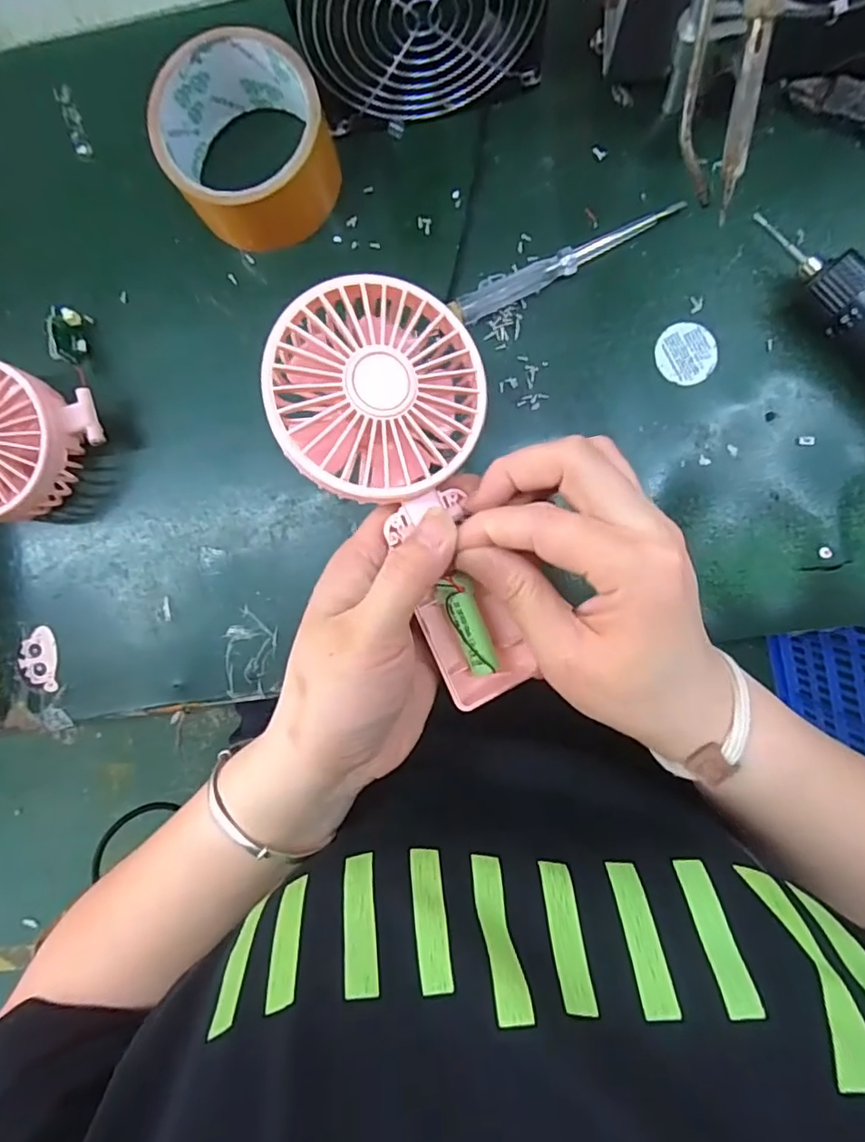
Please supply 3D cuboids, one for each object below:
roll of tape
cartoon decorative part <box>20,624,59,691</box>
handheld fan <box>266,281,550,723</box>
[{"bbox_3d":[-0.099,-0.232,0.308,0.086,0.047,0.086,0,92,5],"label":"roll of tape"},{"bbox_3d":[-0.246,0.055,0.353,0.020,0.005,0.039,-6,91,5],"label":"cartoon decorative part"},{"bbox_3d":[0.001,-0.033,0.243,0.091,0.038,0.179,-37,96,-9],"label":"handheld fan"}]

